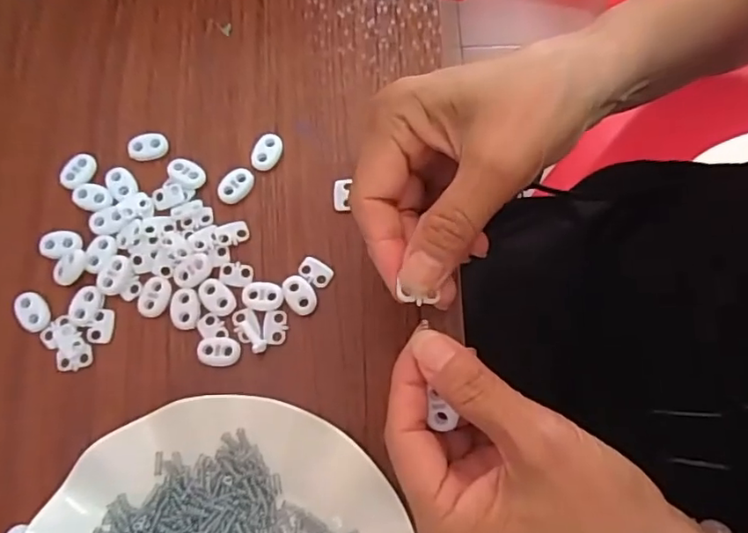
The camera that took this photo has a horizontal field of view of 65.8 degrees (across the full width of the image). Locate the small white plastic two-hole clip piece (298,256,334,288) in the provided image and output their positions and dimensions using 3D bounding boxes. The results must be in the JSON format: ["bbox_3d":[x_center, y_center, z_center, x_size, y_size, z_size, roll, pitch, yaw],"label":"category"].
[{"bbox_3d":[-0.032,0.003,0.322,0.020,0.004,0.013,38,77,10],"label":"small white plastic two-hole clip piece"}]

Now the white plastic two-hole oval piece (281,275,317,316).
[{"bbox_3d":[-0.041,0.016,0.317,0.016,0.004,0.023,-28,76,-8],"label":"white plastic two-hole oval piece"}]

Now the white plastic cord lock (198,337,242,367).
[{"bbox_3d":[-0.083,0.045,0.309,0.022,0.004,0.015,4,74,1],"label":"white plastic cord lock"}]

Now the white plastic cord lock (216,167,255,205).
[{"bbox_3d":[-0.080,-0.047,0.334,0.023,0.005,0.016,-42,78,-11],"label":"white plastic cord lock"}]

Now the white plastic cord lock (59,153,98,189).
[{"bbox_3d":[-0.172,-0.056,0.336,0.017,0.004,0.023,23,75,6],"label":"white plastic cord lock"}]

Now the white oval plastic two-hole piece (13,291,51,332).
[{"bbox_3d":[-0.186,0.024,0.315,0.015,0.005,0.022,-27,75,-8],"label":"white oval plastic two-hole piece"}]

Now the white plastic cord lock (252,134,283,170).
[{"bbox_3d":[-0.063,-0.067,0.339,0.015,0.005,0.022,18,74,5],"label":"white plastic cord lock"}]

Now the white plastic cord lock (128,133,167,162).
[{"bbox_3d":[-0.133,-0.071,0.340,0.022,0.004,0.014,-14,74,-4],"label":"white plastic cord lock"}]

